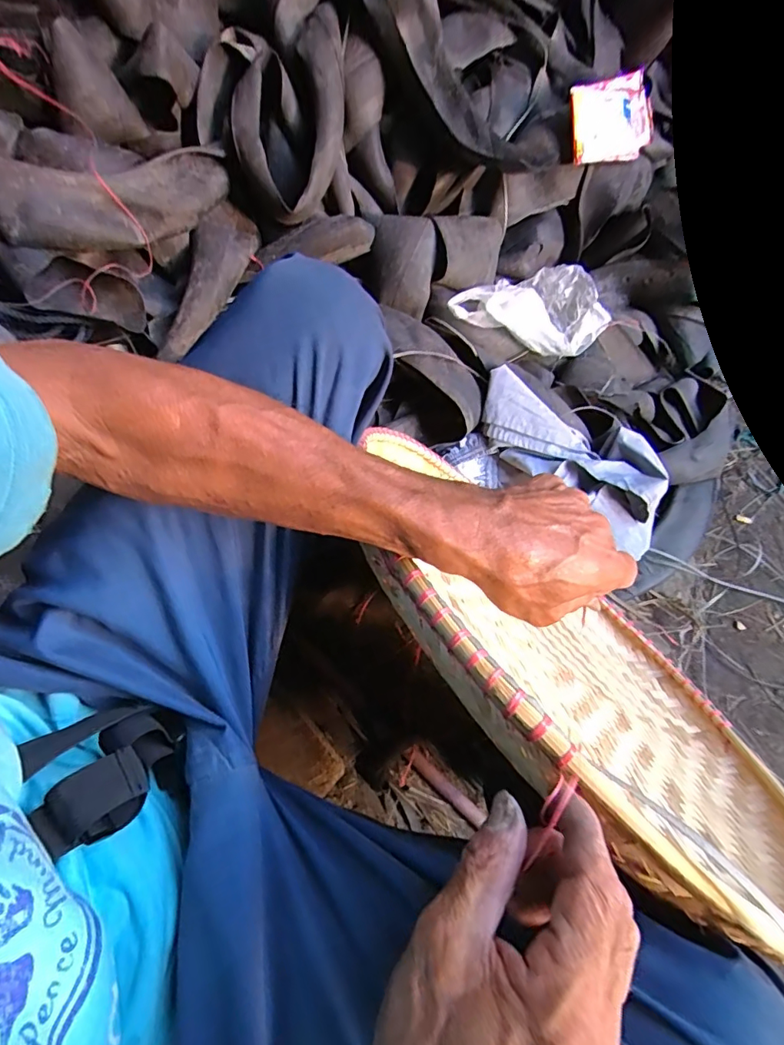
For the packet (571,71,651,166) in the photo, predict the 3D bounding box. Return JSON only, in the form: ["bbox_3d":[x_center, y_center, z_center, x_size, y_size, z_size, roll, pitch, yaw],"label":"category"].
[{"bbox_3d":[0.332,-0.608,0.748,0.132,0.013,0.106,-18,112,-9],"label":"packet"}]

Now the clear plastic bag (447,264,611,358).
[{"bbox_3d":[0.223,-0.352,0.794,0.243,0.067,0.127,9,76,2],"label":"clear plastic bag"}]

